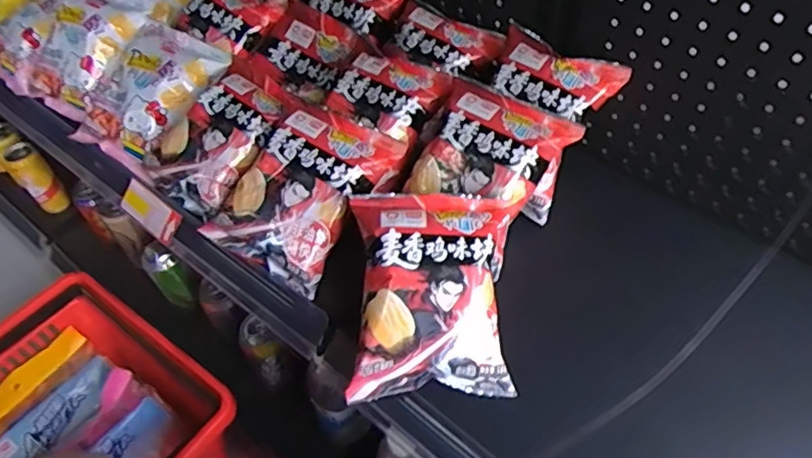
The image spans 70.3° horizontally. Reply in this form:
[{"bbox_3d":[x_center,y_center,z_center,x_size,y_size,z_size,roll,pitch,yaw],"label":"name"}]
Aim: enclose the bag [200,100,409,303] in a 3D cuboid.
[{"bbox_3d":[-0.103,-0.035,0.556,0.124,0.035,0.164,31,88,12],"label":"bag"}]

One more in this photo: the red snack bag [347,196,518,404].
[{"bbox_3d":[0.023,0.055,0.492,0.137,0.050,0.171,-2,82,-2],"label":"red snack bag"}]

